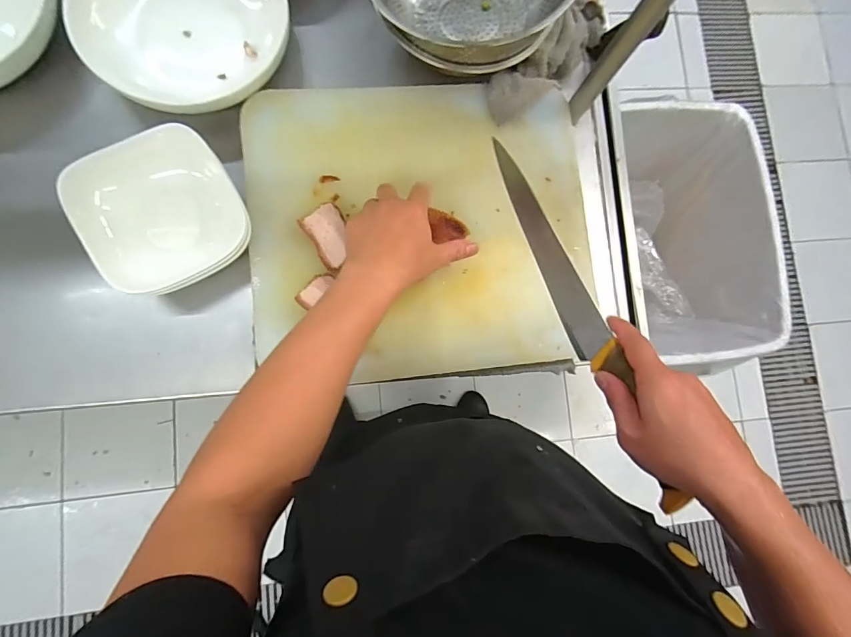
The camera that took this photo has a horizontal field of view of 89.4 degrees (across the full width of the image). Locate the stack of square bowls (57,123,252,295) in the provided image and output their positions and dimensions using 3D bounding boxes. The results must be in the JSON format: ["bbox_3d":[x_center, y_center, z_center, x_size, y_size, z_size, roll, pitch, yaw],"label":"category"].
[{"bbox_3d":[-0.271,-0.107,0.445,0.144,0.062,0.130,-29,88,-9],"label":"stack of square bowls"}]

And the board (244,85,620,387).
[{"bbox_3d":[-0.001,-0.105,0.496,0.387,0.028,0.334,-6,84,-8],"label":"board"}]

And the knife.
[{"bbox_3d":[0.138,-0.012,0.397,0.014,0.053,0.358,-17,72,-9],"label":"knife"}]

